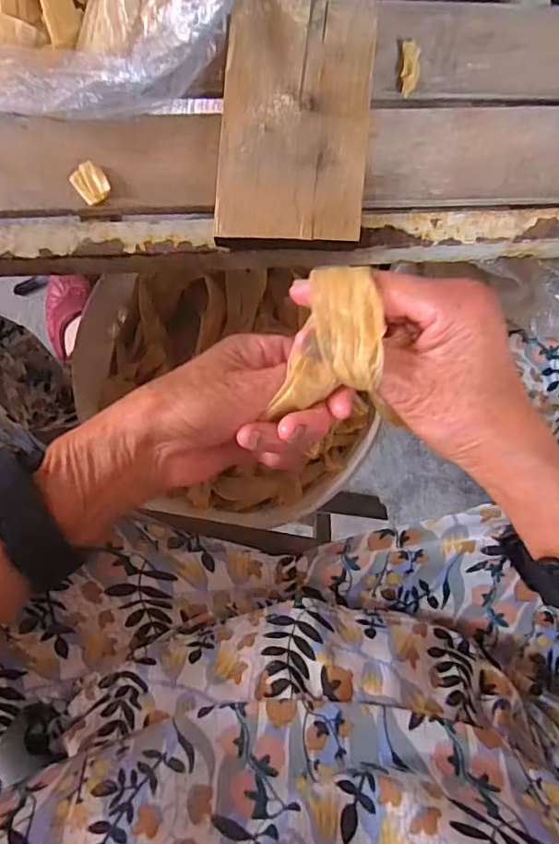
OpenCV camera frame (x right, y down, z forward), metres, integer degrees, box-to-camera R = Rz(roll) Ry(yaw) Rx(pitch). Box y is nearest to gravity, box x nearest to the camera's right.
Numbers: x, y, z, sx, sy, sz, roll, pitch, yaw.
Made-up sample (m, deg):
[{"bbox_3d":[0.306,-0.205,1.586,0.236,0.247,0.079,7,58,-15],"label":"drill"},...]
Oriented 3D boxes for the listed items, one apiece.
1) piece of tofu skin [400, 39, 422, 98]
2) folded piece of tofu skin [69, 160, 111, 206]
[{"bbox_3d":[0.082,-0.220,0.330,0.012,0.004,0.034,3,89,-2],"label":"piece of tofu skin"},{"bbox_3d":[-0.114,-0.144,0.320,0.019,0.005,0.023,-40,91,-3],"label":"folded piece of tofu skin"}]

